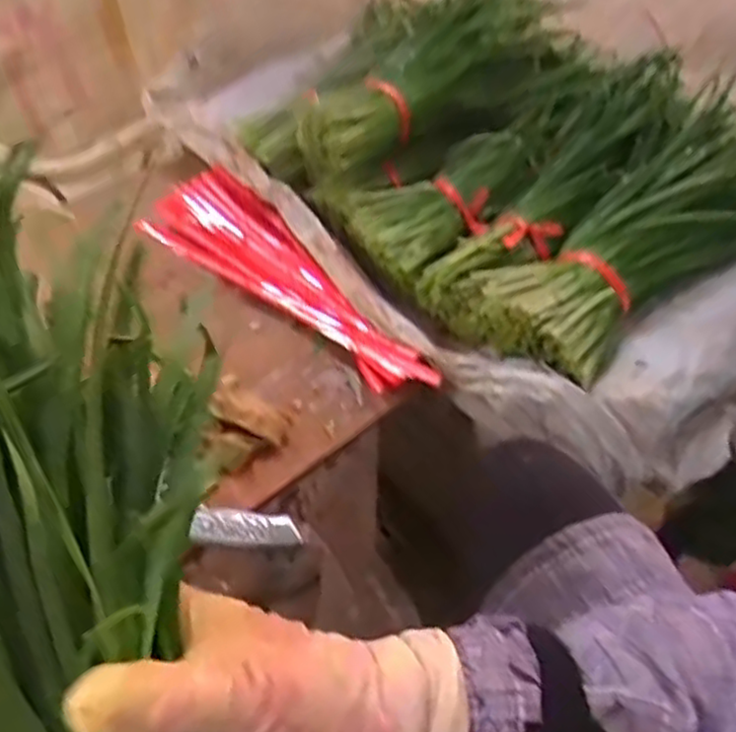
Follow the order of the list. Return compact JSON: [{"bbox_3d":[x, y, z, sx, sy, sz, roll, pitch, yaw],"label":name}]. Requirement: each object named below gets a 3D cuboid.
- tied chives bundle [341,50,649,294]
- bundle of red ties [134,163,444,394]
[{"bbox_3d":[0.143,-0.217,0.753,0.370,0.065,0.113,-40,62,-15],"label":"tied chives bundle"},{"bbox_3d":[-0.076,-0.080,0.679,0.341,0.019,0.097,40,76,23],"label":"bundle of red ties"}]

